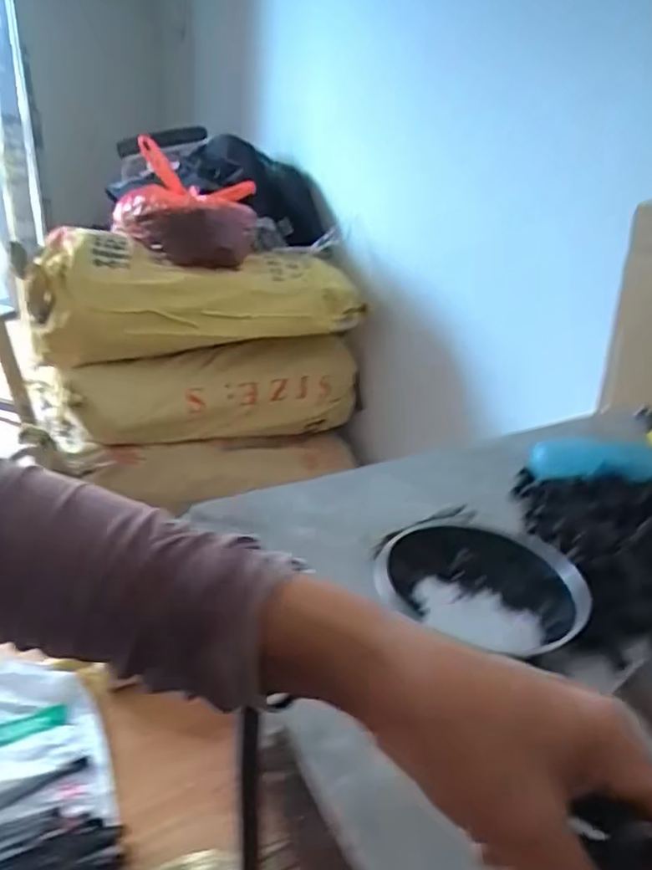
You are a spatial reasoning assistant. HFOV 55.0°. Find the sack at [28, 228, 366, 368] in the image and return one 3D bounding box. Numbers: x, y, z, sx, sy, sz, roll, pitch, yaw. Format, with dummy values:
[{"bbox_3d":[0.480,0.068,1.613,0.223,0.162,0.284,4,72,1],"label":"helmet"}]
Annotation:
[{"bbox_3d":[-0.240,-0.270,1.224,0.617,0.159,0.291,-4,28,-14],"label":"sack"}]

